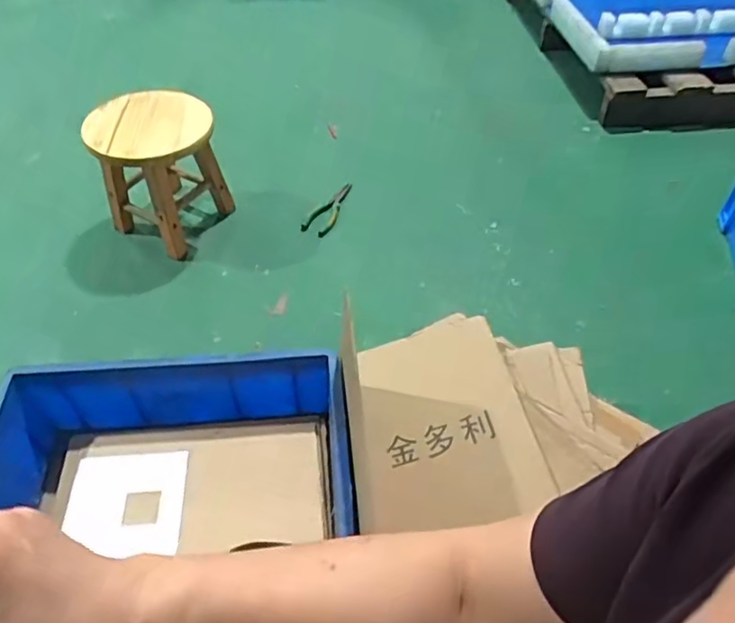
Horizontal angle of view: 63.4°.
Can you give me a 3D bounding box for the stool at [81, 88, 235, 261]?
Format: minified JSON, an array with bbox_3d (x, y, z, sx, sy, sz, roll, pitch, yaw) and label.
[{"bbox_3d":[-0.447,-0.301,1.317,0.268,0.311,0.280,-22,52,-19],"label":"stool"}]

